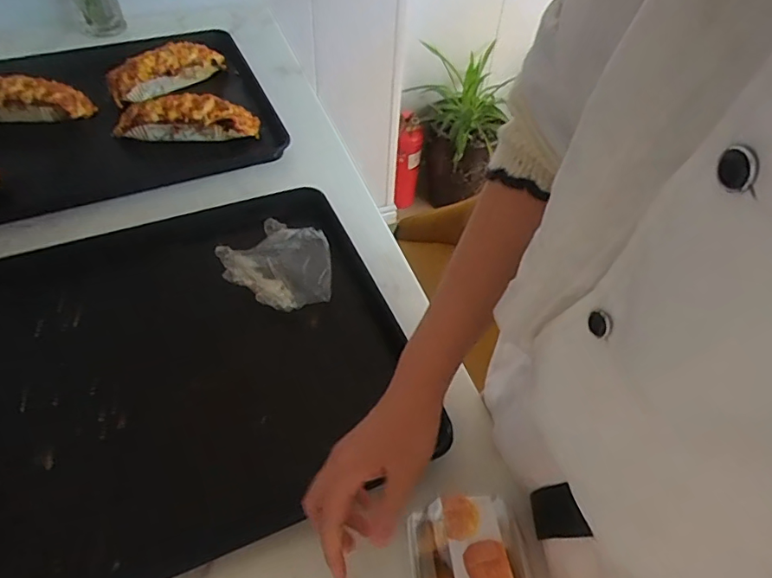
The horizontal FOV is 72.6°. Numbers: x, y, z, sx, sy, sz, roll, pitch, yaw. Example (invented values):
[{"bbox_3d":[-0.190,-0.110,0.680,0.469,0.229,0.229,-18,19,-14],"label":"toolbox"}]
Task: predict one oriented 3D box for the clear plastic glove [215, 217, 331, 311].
[{"bbox_3d":[-0.121,-0.036,0.612,0.143,0.038,0.106,33,56,22],"label":"clear plastic glove"}]

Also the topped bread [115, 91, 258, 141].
[{"bbox_3d":[-0.307,-0.263,0.801,0.218,0.057,0.042,1,50,-3],"label":"topped bread"}]

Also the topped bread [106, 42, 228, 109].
[{"bbox_3d":[-0.374,-0.376,0.904,0.202,0.070,0.048,-35,60,-28],"label":"topped bread"}]

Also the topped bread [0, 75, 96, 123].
[{"bbox_3d":[-0.572,-0.295,0.814,0.206,0.056,0.056,-12,52,-13],"label":"topped bread"}]

